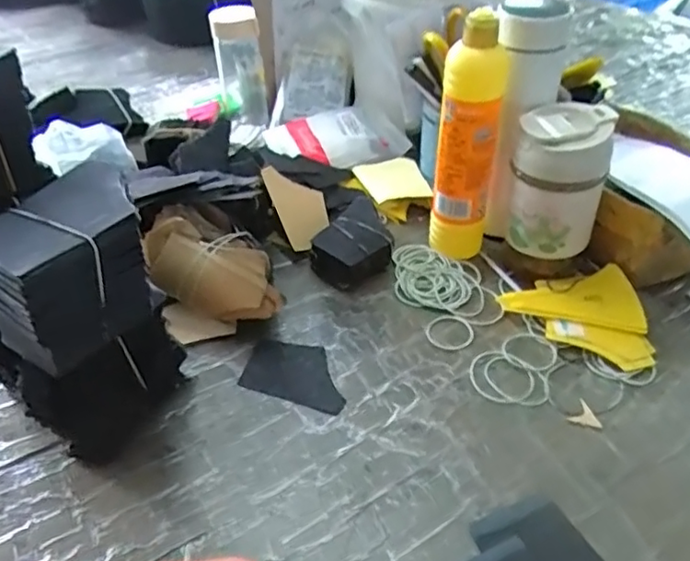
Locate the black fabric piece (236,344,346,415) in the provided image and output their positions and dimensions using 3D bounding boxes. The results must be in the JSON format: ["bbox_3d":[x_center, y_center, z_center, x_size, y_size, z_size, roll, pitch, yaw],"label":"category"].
[{"bbox_3d":[-0.039,0.079,0.520,0.091,0.006,0.060,14,44,16],"label":"black fabric piece"}]

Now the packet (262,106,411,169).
[{"bbox_3d":[-0.013,-0.181,0.771,0.166,0.032,0.098,-11,42,-10],"label":"packet"}]

